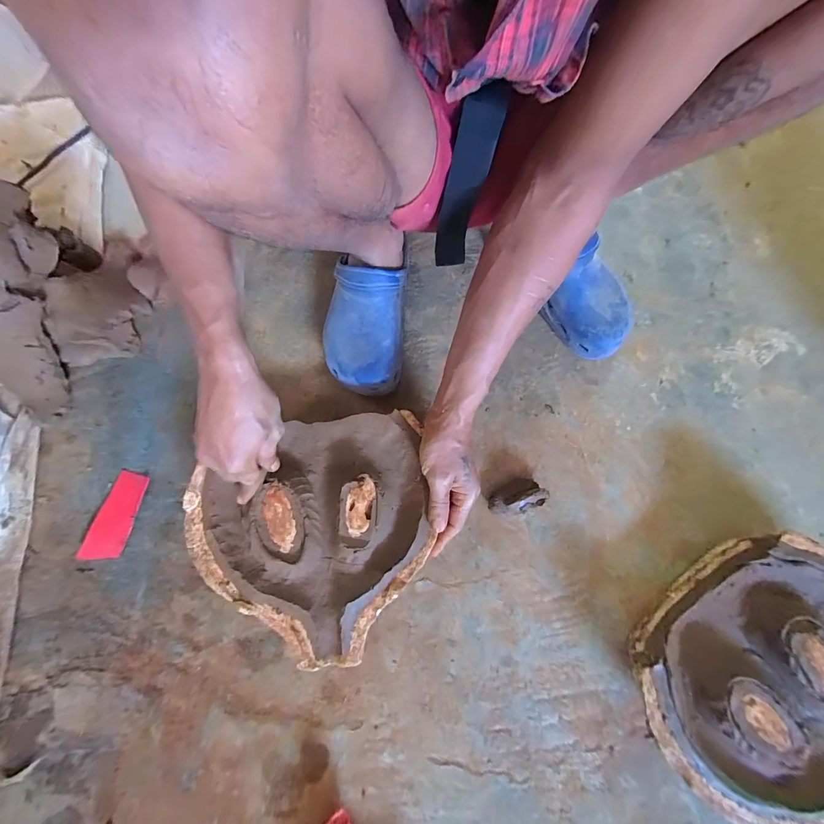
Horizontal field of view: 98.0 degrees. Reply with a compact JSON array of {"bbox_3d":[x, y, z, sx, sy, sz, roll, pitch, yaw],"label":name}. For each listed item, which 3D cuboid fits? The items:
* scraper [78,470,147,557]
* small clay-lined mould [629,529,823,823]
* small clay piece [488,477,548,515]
[{"bbox_3d":[-0.383,0.133,0.461,0.049,0.009,0.109,13,76,3],"label":"scraper"},{"bbox_3d":[0.394,0.298,0.387,0.280,0.069,0.252,-37,77,-9],"label":"small clay-lined mould"},{"bbox_3d":[0.133,0.109,0.456,0.071,0.026,0.037,-20,77,-5],"label":"small clay piece"}]

